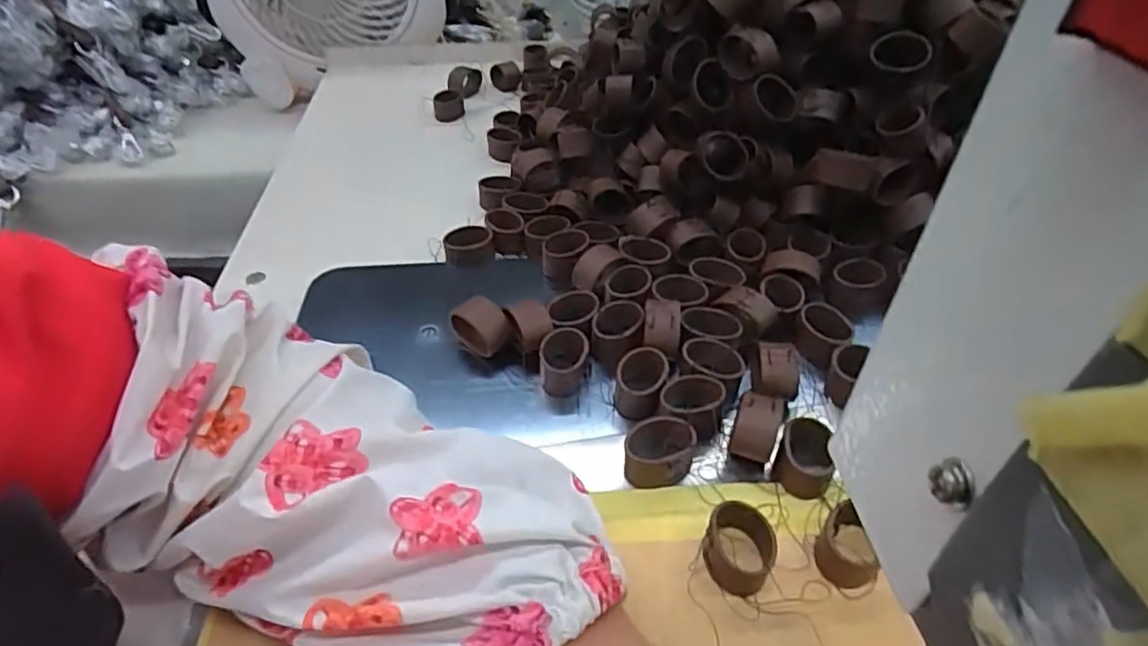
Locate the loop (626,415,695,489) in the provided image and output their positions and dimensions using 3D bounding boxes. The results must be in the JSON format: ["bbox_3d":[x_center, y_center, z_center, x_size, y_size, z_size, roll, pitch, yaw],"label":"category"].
[{"bbox_3d":[0.037,0.058,0.286,0.029,0.021,0.027,1,42,-1],"label":"loop"}]

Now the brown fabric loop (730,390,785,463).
[{"bbox_3d":[0.082,0.047,0.290,0.019,0.028,0.022,14,43,13],"label":"brown fabric loop"}]

